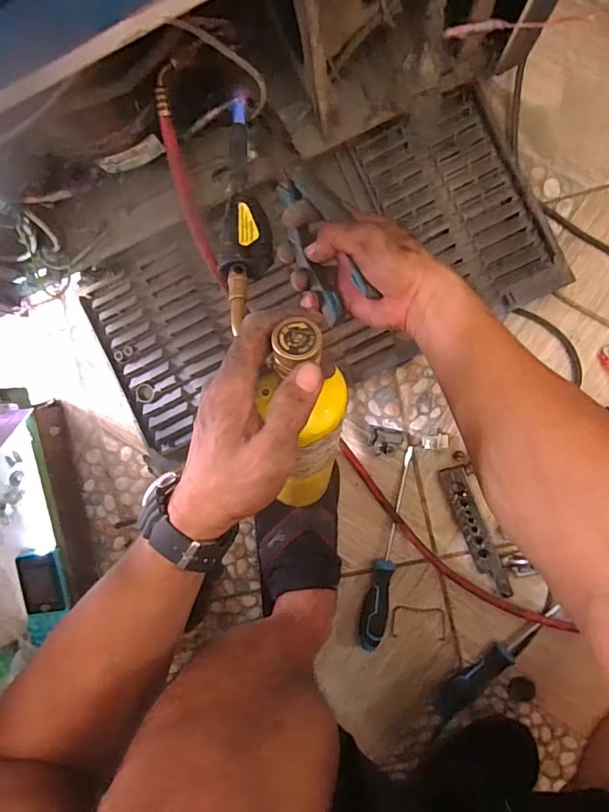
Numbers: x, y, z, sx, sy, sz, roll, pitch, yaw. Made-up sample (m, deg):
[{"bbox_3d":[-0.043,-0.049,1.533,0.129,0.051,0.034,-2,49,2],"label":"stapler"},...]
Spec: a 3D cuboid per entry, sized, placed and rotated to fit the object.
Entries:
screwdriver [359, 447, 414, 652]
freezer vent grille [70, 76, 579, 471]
[{"bbox_3d":[0.105,0.181,0.600,0.028,0.036,0.255,13,96,5],"label":"screwdriver"},{"bbox_3d":[0.002,-0.150,0.593,0.538,0.033,0.263,-23,92,7],"label":"freezer vent grille"}]

